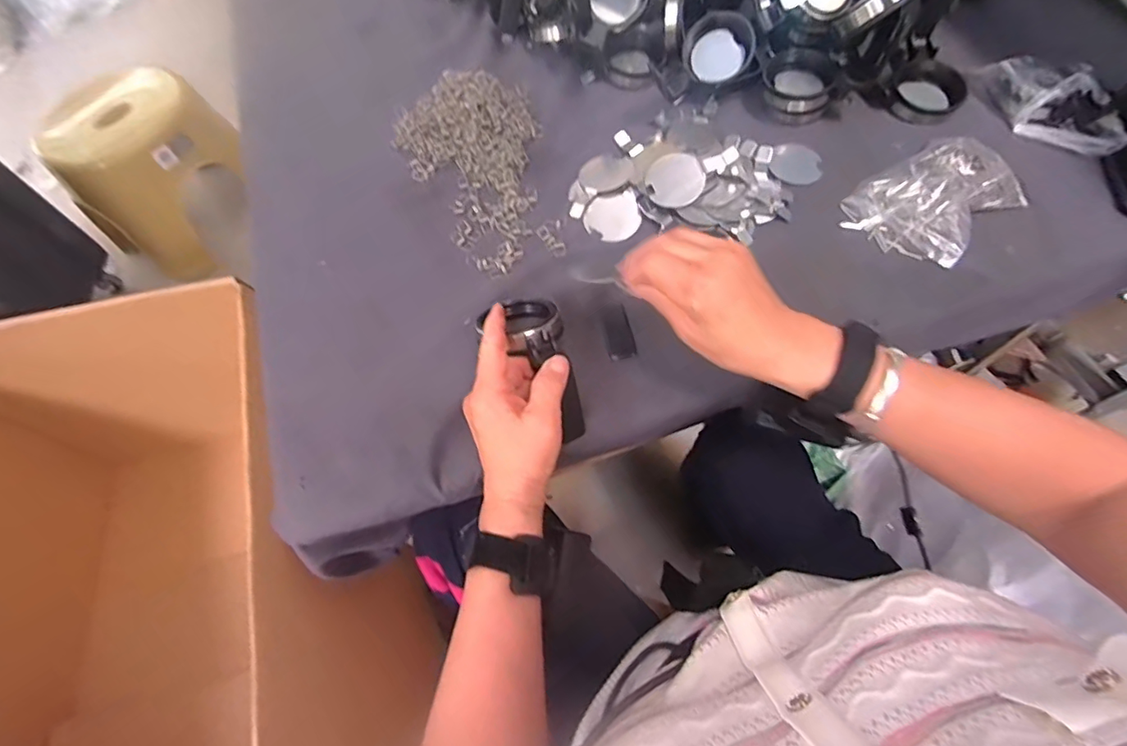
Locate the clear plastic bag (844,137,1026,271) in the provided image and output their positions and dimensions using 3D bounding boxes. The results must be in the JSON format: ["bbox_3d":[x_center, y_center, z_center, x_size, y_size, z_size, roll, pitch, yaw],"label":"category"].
[{"bbox_3d":[0.342,-0.165,0.480,0.134,0.034,0.107,-38,67,-15],"label":"clear plastic bag"}]

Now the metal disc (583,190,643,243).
[{"bbox_3d":[0.048,-0.155,0.518,0.054,0.004,0.052,-1,76,6],"label":"metal disc"}]

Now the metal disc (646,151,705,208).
[{"bbox_3d":[0.107,-0.184,0.499,0.053,0.004,0.050,0,91,8],"label":"metal disc"}]

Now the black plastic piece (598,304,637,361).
[{"bbox_3d":[0.047,-0.036,0.456,0.023,0.004,0.051,-12,63,-2],"label":"black plastic piece"}]

